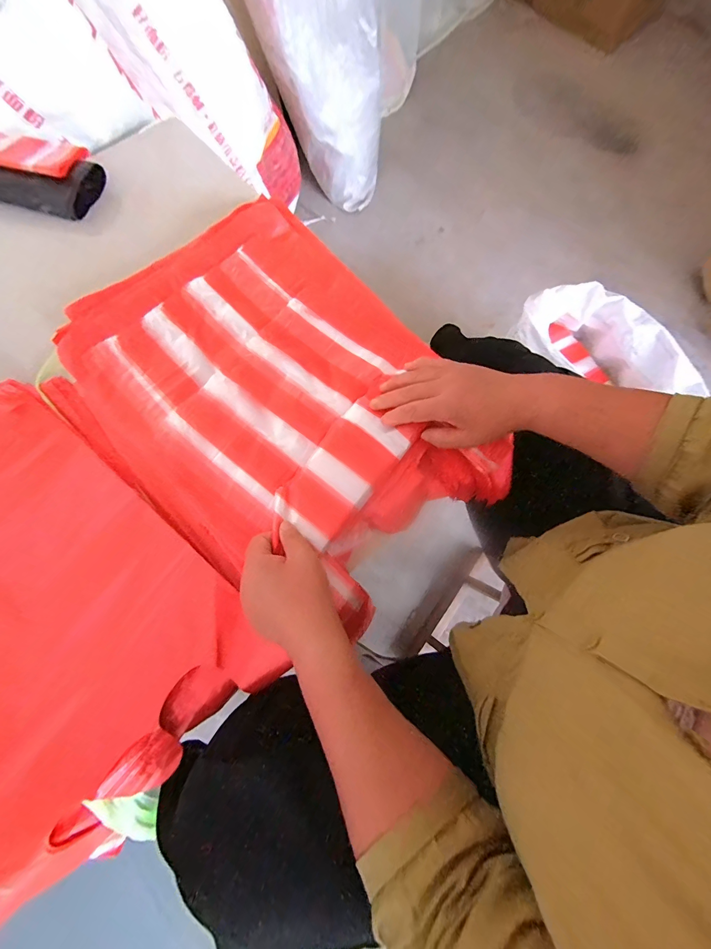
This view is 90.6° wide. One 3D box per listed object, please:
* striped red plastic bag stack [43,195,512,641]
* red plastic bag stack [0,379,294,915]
[{"bbox_3d":[-0.094,-0.089,0.446,0.397,0.058,0.518,-42,79,-11],"label":"striped red plastic bag stack"},{"bbox_3d":[-0.382,0.159,0.374,0.474,0.055,0.383,45,70,7],"label":"red plastic bag stack"}]

